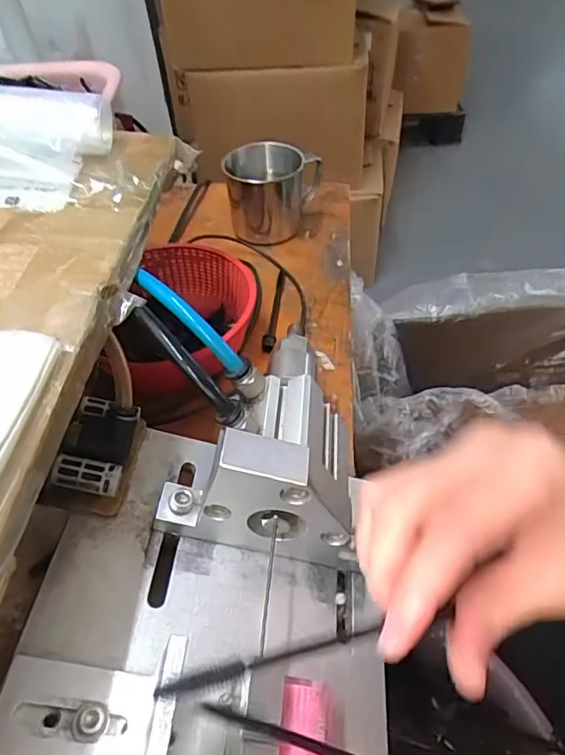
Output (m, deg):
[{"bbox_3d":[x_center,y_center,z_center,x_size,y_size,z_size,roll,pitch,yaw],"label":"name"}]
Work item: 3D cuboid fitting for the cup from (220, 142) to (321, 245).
[{"bbox_3d":[-0.007,-0.173,0.496,0.087,0.074,0.087,-3,47,3],"label":"cup"}]

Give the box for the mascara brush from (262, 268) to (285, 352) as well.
[{"bbox_3d":[-0.006,-0.055,0.430,0.009,0.014,0.100,1,47,7],"label":"mascara brush"}]

